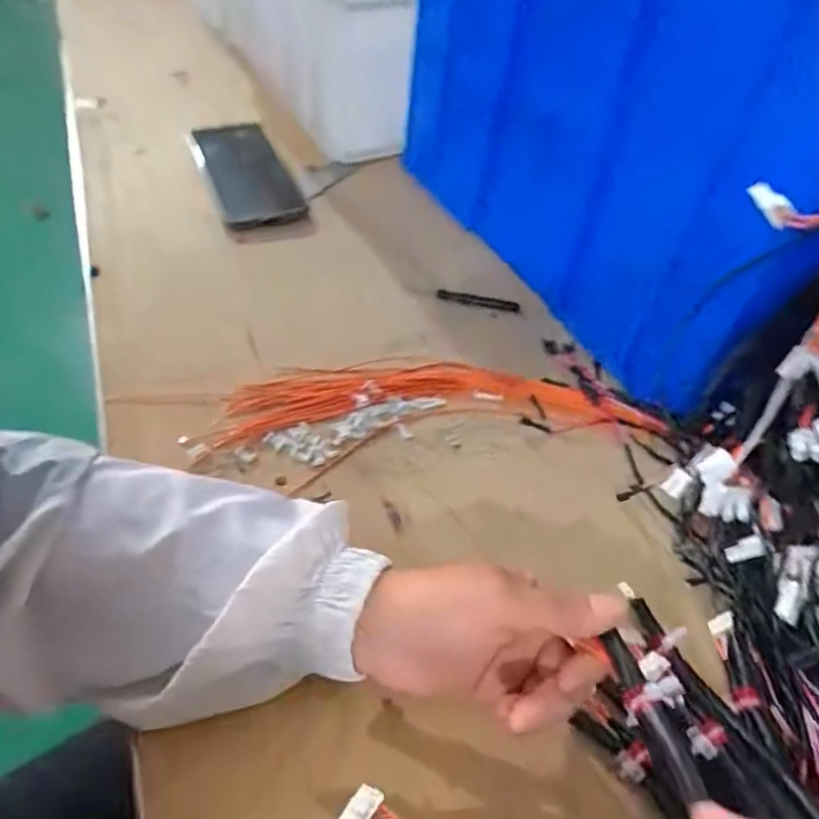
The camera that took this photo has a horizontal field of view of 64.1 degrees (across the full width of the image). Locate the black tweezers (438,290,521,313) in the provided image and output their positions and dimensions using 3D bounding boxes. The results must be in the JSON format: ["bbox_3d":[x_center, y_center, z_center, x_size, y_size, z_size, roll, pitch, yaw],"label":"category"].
[{"bbox_3d":[0.058,-0.091,0.548,0.069,0.004,0.011,12,49,5],"label":"black tweezers"}]

